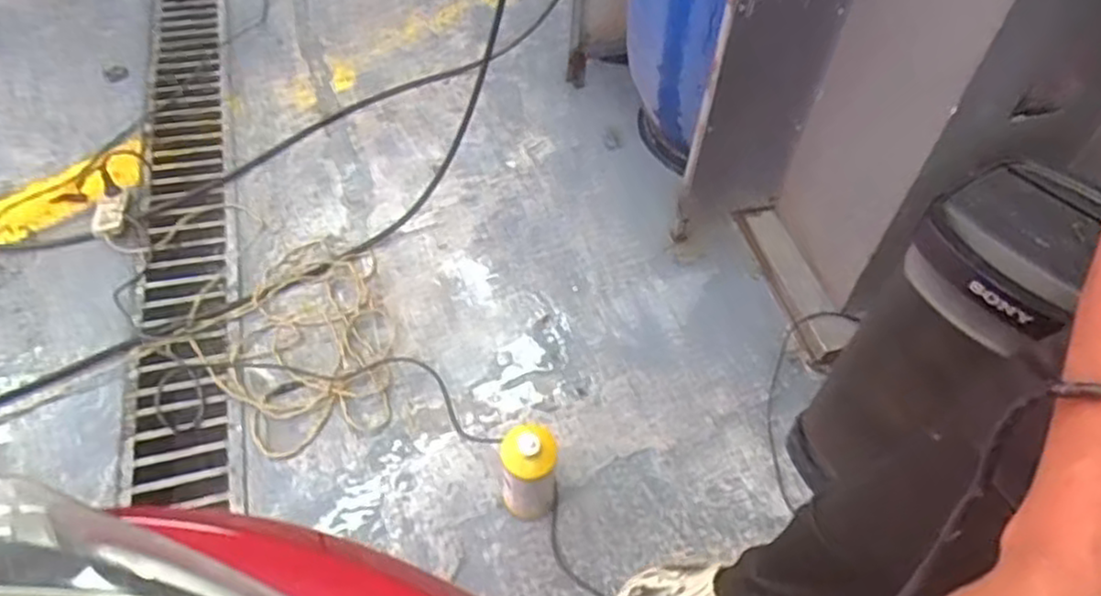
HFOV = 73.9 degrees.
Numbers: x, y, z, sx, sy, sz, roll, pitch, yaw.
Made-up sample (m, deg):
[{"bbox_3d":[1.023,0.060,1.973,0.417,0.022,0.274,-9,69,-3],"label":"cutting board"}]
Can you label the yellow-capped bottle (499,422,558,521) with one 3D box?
[{"bbox_3d":[-0.033,0.290,1.197,0.088,0.264,0.084,2,50,-2],"label":"yellow-capped bottle"}]

